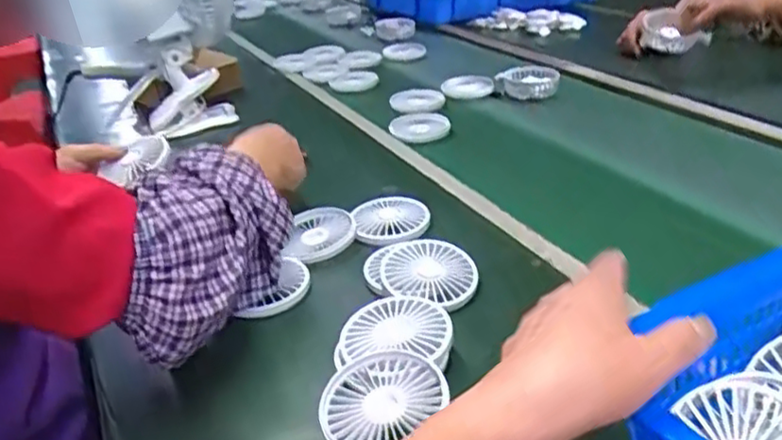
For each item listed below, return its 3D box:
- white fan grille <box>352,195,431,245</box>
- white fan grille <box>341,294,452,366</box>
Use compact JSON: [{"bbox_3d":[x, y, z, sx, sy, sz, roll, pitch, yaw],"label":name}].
[{"bbox_3d":[0.001,0.003,0.727,0.082,0.020,0.089,-3,30,0],"label":"white fan grille"},{"bbox_3d":[0.004,0.088,0.539,0.086,0.016,0.086,-4,30,-1],"label":"white fan grille"}]

